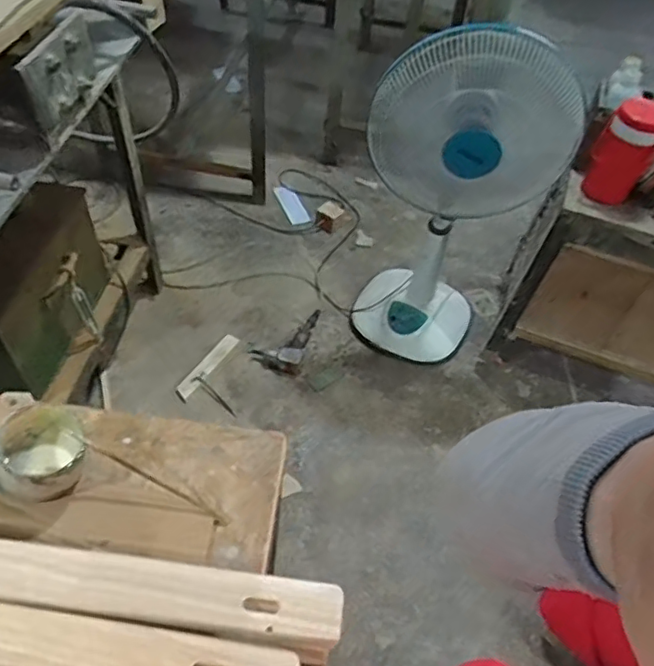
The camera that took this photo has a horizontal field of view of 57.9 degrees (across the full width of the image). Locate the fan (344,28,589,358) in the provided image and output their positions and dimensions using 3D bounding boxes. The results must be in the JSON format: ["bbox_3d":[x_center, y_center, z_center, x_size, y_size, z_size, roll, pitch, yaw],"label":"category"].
[{"bbox_3d":[0.322,-0.336,1.496,0.424,0.851,0.398,28,56,13],"label":"fan"}]

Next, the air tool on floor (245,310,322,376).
[{"bbox_3d":[-0.125,0.007,1.734,0.152,0.050,0.262,14,51,8],"label":"air tool on floor"}]

